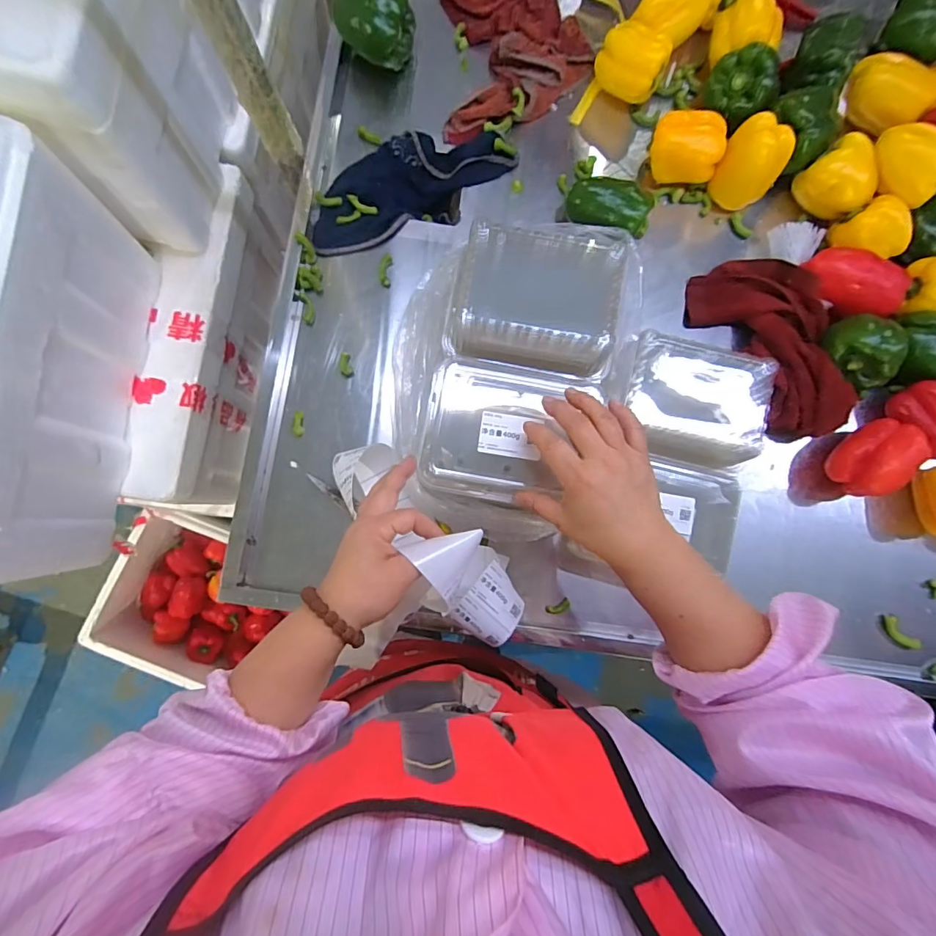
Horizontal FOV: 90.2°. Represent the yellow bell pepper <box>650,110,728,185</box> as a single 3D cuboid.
[{"bbox_3d":[0.271,-0.399,0.590,0.087,0.065,0.070,26,83,0],"label":"yellow bell pepper"}]

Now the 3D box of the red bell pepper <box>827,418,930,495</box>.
[{"bbox_3d":[0.479,-0.011,0.559,0.074,0.075,0.085,-9,84,-3],"label":"red bell pepper"}]

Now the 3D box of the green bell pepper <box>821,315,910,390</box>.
[{"bbox_3d":[0.467,-0.143,0.547,0.079,0.062,0.062,26,83,1],"label":"green bell pepper"}]

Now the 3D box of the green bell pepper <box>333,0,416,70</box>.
[{"bbox_3d":[-0.120,-0.559,0.587,0.085,0.069,0.070,27,83,1],"label":"green bell pepper"}]

